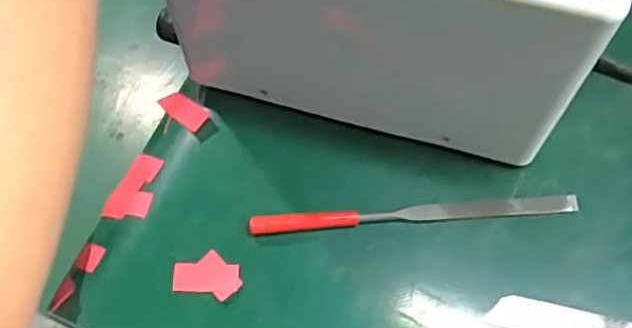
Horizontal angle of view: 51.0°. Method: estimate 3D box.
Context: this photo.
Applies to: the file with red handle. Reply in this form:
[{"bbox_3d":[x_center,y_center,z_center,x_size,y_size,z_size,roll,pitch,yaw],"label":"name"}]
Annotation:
[{"bbox_3d":[0.055,0.028,0.374,0.183,0.008,0.010,-4,67,1],"label":"file with red handle"}]

